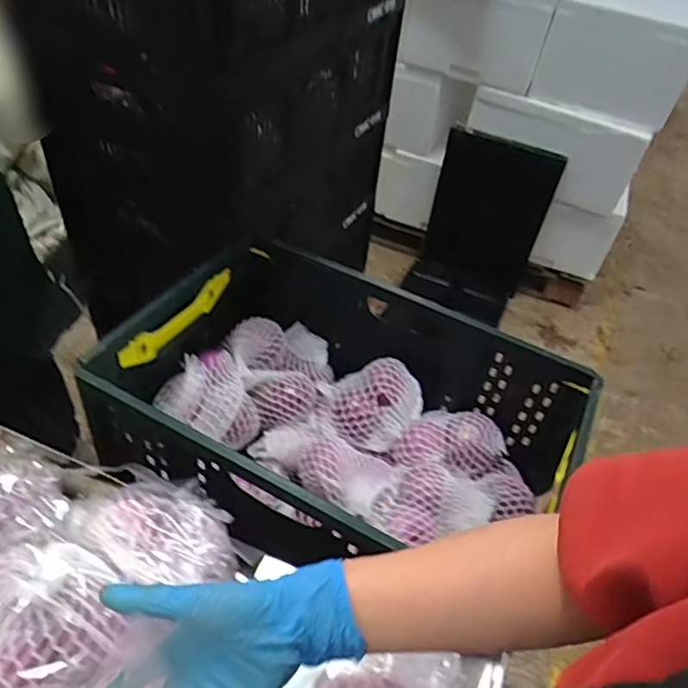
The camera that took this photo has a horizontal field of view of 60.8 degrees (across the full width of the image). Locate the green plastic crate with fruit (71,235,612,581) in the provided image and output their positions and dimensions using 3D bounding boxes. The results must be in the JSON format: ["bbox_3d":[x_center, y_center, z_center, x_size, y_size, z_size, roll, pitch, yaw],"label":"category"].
[{"bbox_3d":[-0.010,0.099,0.824,0.600,0.215,0.406,27,49,18],"label":"green plastic crate with fruit"}]

